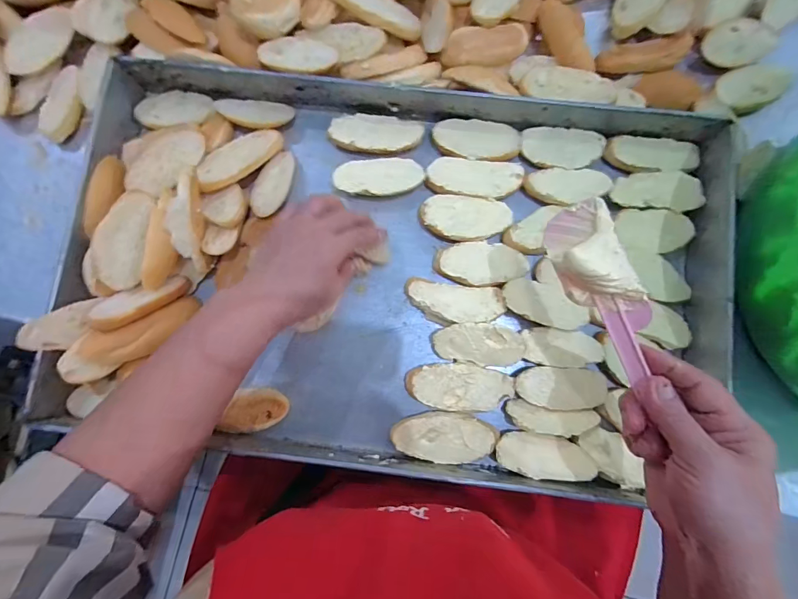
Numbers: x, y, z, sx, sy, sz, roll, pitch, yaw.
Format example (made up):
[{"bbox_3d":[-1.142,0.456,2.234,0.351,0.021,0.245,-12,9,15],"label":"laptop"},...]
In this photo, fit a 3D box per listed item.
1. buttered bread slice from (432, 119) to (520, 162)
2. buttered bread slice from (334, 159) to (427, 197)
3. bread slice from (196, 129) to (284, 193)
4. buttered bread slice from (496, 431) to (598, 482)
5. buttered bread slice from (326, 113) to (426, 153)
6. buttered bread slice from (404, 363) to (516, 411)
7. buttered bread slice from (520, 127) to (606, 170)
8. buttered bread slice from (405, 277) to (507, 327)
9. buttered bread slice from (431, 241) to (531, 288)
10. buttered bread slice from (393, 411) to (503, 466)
[{"bbox_3d":[0.081,-0.166,0.400,0.089,0.010,0.046,7,83,2],"label":"buttered bread slice"},{"bbox_3d":[-0.021,-0.125,0.390,0.089,0.009,0.038,-8,82,0],"label":"buttered bread slice"},{"bbox_3d":[-0.164,-0.144,0.389,0.041,0.010,0.099,39,64,6],"label":"bread slice"},{"bbox_3d":[0.135,0.143,0.351,0.087,0.012,0.035,7,83,2],"label":"buttered bread slice"},{"bbox_3d":[-0.024,-0.171,0.397,0.095,0.009,0.041,4,82,2],"label":"buttered bread slice"},{"bbox_3d":[0.059,0.085,0.375,0.100,0.018,0.044,-1,82,1],"label":"buttered bread slice"},{"bbox_3d":[0.168,-0.155,0.398,0.081,0.008,0.043,5,82,2],"label":"buttered bread slice"},{"bbox_3d":[0.055,0.005,0.384,0.097,0.014,0.041,7,83,2],"label":"buttered bread slice"},{"bbox_3d":[0.082,-0.035,0.387,0.089,0.010,0.044,-3,82,1],"label":"buttered bread slice"},{"bbox_3d":[0.043,0.131,0.370,0.097,0.018,0.045,3,82,2],"label":"buttered bread slice"}]

